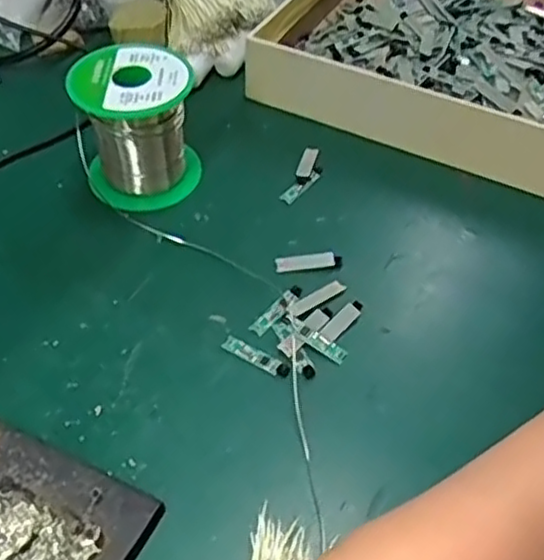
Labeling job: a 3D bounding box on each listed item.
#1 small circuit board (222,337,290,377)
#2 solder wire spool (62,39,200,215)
[{"bbox_3d":[-0.008,0.037,0.344,0.036,0.004,0.009,28,54,19],"label":"small circuit board"},{"bbox_3d":[-0.079,-0.091,0.414,0.066,0.070,0.066,2,50,-2],"label":"solder wire spool"}]

